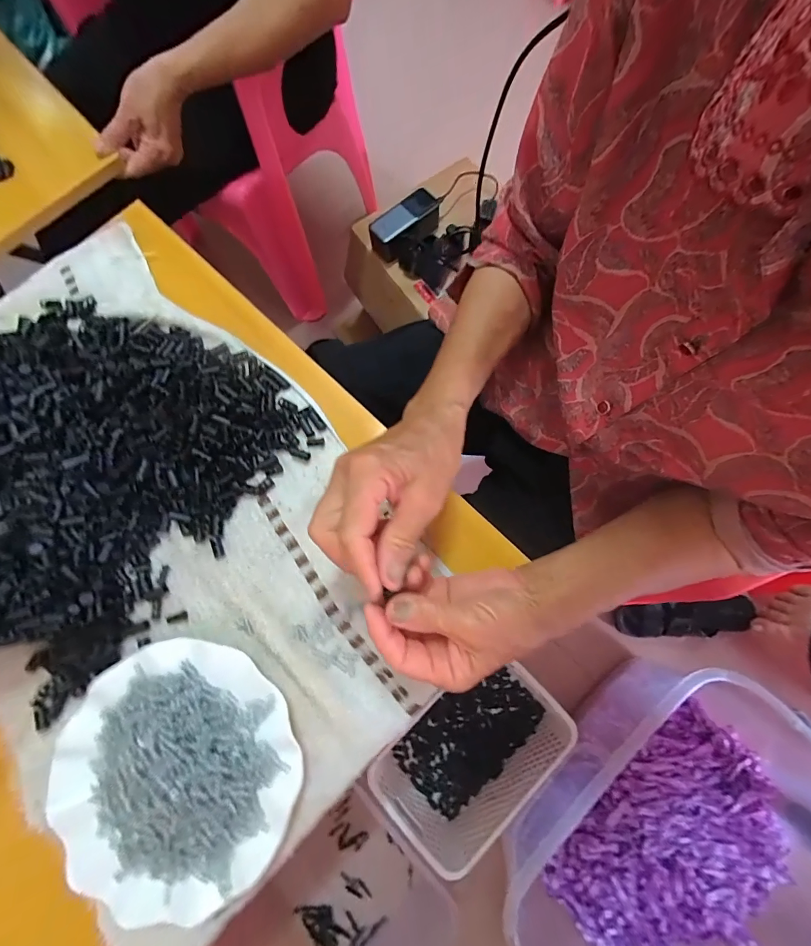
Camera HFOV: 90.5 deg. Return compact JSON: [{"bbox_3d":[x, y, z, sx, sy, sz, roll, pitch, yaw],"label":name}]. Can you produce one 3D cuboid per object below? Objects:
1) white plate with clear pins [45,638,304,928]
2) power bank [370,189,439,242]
[{"bbox_3d":[-0.179,0.228,0.303,0.185,0.044,0.181,-1,76,2],"label":"white plate with clear pins"},{"bbox_3d":[-0.001,-0.473,0.734,0.129,0.008,0.053,-40,77,-7],"label":"power bank"}]

